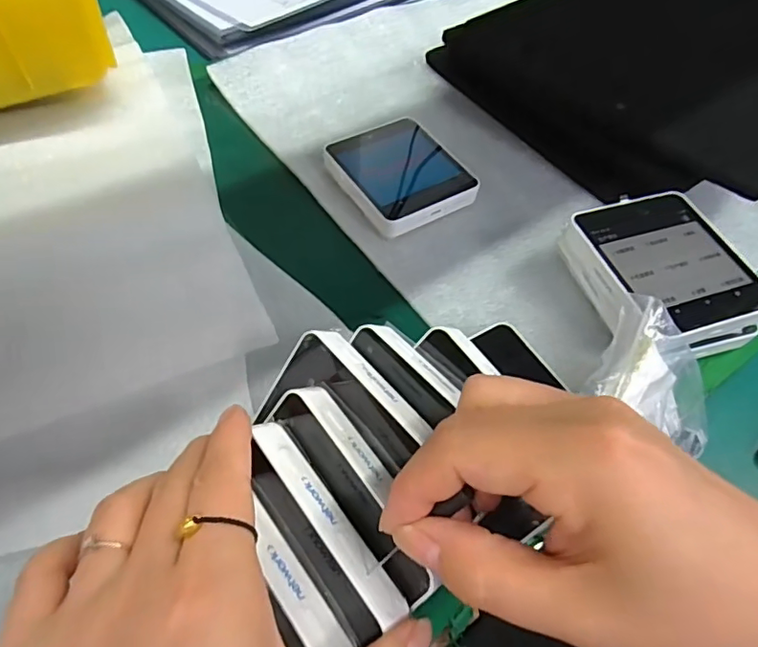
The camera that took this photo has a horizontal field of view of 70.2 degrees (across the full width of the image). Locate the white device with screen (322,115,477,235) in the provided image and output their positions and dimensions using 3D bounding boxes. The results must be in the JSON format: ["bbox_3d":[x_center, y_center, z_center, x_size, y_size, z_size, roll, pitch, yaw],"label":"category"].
[{"bbox_3d":[0.015,-0.115,0.408,0.083,0.020,0.101,-26,61,-21],"label":"white device with screen"}]

